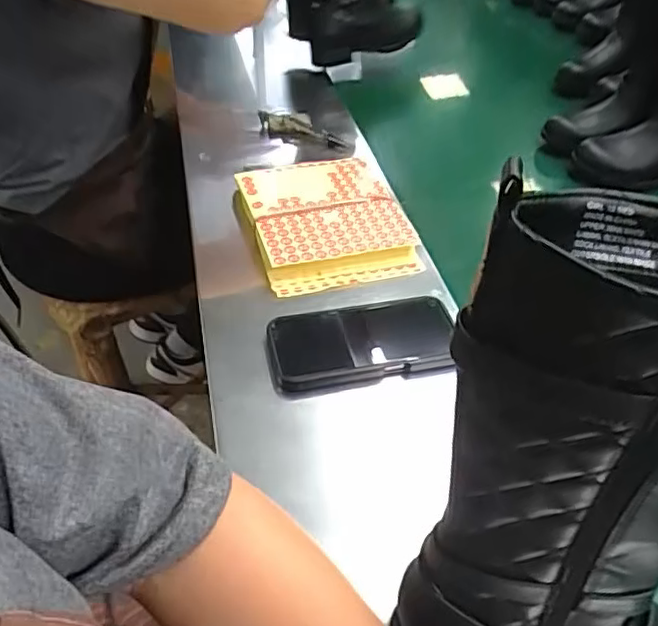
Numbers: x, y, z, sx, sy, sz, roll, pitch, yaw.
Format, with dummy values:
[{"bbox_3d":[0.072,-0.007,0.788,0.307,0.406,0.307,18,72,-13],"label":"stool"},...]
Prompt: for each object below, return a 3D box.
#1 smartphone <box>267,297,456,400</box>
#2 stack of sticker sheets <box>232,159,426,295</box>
[{"bbox_3d":[0.028,0.024,0.547,0.160,0.012,0.092,-6,44,-7],"label":"smartphone"},{"bbox_3d":[-0.007,-0.108,0.674,0.166,0.026,0.197,-15,46,-16],"label":"stack of sticker sheets"}]

